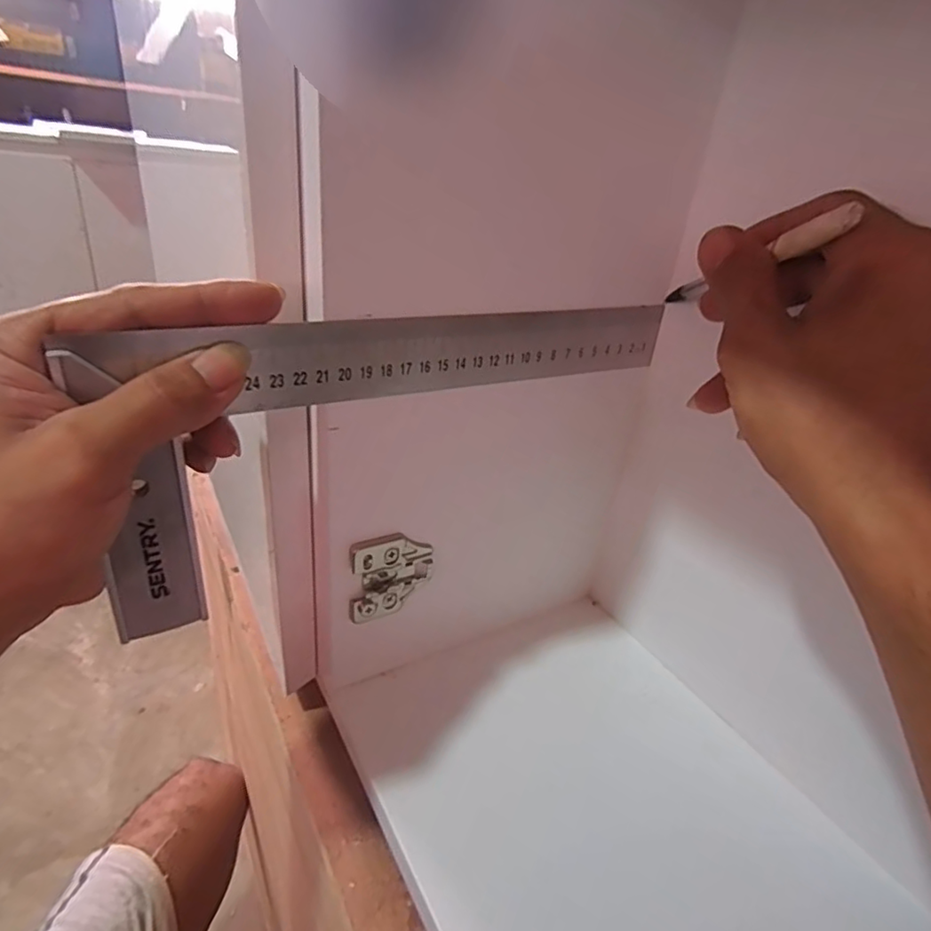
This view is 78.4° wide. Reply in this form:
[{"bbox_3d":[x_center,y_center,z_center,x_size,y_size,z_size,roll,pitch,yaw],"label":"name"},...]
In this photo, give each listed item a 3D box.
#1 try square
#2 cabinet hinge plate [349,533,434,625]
[{"bbox_3d":[-0.020,-0.035,0.276,0.306,0.124,0.010,-24,39,-23],"label":"try square"},{"bbox_3d":[-0.041,0.061,0.321,0.048,0.050,0.008,-11,33,-29],"label":"cabinet hinge plate"}]

